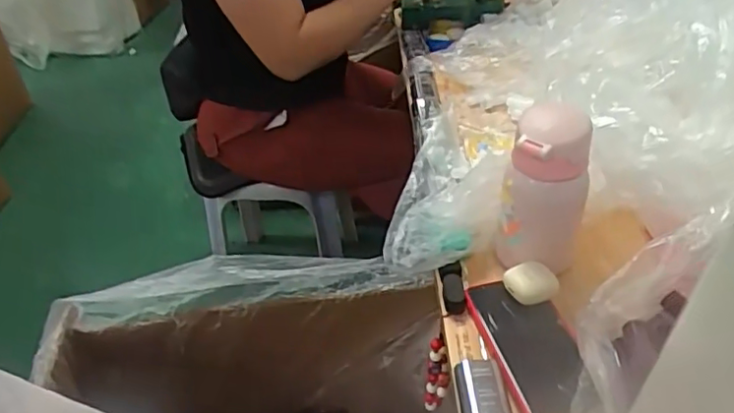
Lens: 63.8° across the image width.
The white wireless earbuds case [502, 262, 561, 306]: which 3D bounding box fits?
[{"bbox_3d":[0.156,0.073,0.562,0.049,0.026,0.031,9,41,16],"label":"white wireless earbuds case"}]

